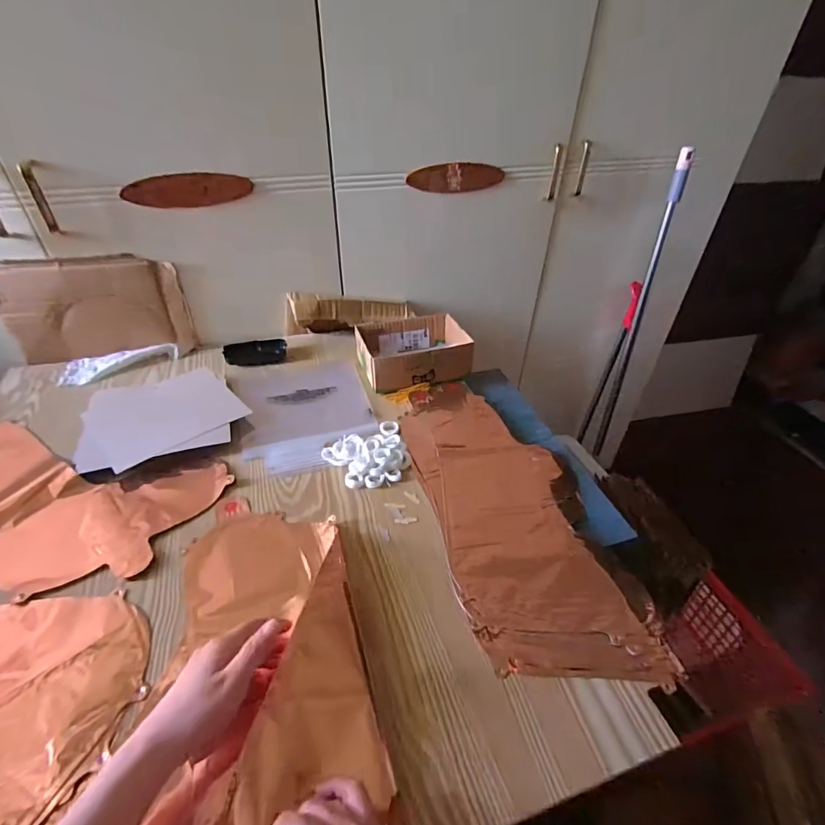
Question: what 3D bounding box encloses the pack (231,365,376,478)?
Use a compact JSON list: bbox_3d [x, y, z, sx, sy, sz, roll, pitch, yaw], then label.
[{"bbox_3d":[-0.169,-0.009,0.707,0.205,0.014,0.259,-15,43,-19],"label":"pack"}]

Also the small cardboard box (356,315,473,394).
[{"bbox_3d":[-0.002,-0.108,0.783,0.185,0.062,0.143,-8,41,-12],"label":"small cardboard box"}]

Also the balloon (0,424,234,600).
[{"bbox_3d":[-0.461,0.107,0.546,0.401,0.013,0.201,9,40,9],"label":"balloon"}]

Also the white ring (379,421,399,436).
[{"bbox_3d":[-0.036,0.022,0.667,0.028,0.009,0.030,1,40,-1],"label":"white ring"}]

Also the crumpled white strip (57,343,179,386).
[{"bbox_3d":[-0.510,-0.087,0.767,0.179,0.024,0.068,-9,41,-12],"label":"crumpled white strip"}]

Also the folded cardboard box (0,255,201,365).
[{"bbox_3d":[-0.539,-0.174,0.758,0.274,0.173,0.027,-9,41,-12],"label":"folded cardboard box"}]

